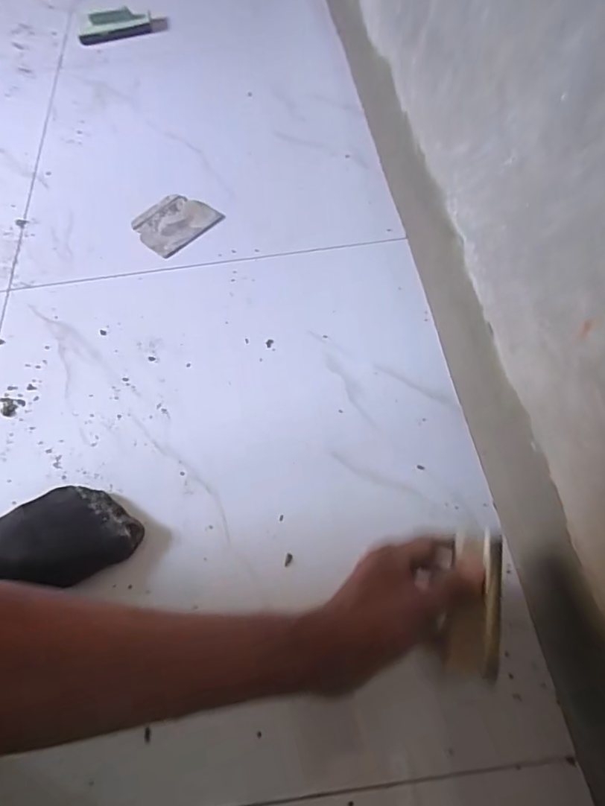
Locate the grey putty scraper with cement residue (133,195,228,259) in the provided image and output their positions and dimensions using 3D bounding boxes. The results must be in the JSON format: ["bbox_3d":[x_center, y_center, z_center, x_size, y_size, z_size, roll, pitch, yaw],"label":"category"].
[{"bbox_3d":[-0.187,-0.266,0.737,0.092,0.012,0.113,35,66,21],"label":"grey putty scraper with cement residue"}]

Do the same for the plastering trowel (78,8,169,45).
[{"bbox_3d":[-0.360,-0.766,1.014,0.179,0.053,0.036,-28,61,-13],"label":"plastering trowel"}]

